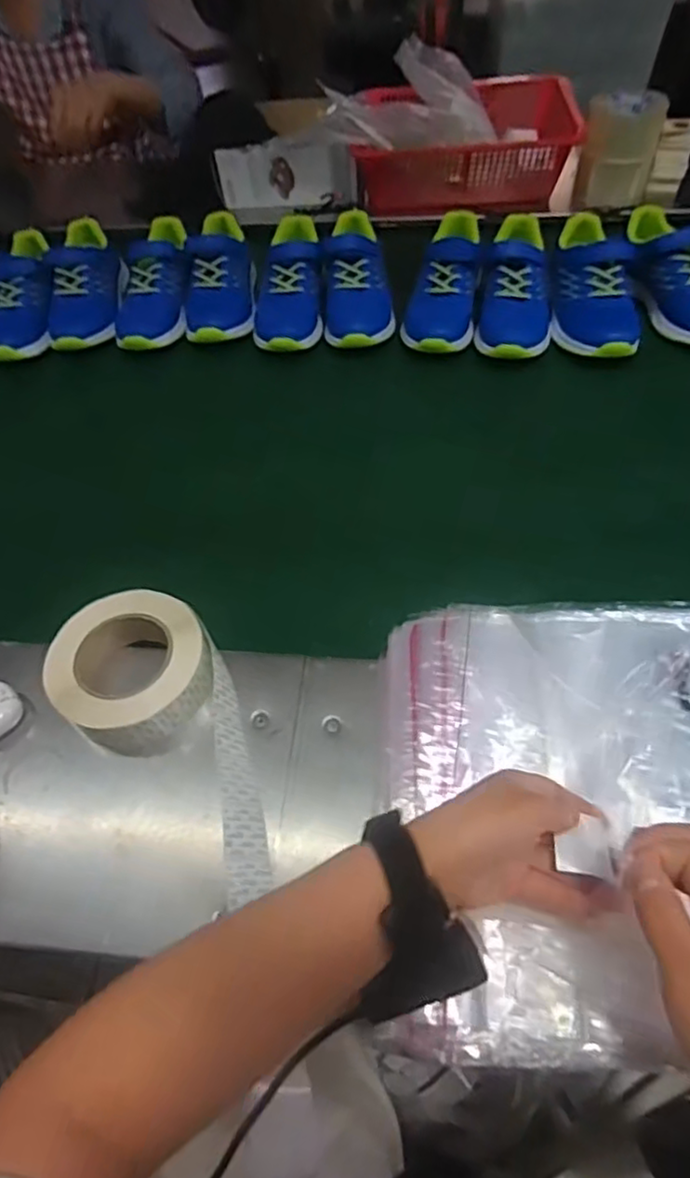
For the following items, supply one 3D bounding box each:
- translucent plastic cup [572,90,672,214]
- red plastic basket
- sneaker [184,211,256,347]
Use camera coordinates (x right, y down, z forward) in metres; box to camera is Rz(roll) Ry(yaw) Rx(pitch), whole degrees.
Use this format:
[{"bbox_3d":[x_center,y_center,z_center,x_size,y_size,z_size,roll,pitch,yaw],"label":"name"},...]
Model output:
[{"bbox_3d":[0.419,-0.672,0.994,0.109,0.126,0.129,12,56,13],"label":"translucent plastic cup"},{"bbox_3d":[0.188,-0.709,1.031,0.343,0.109,0.232,-4,54,2],"label":"red plastic basket"},{"bbox_3d":[-0.167,-0.438,0.906,0.088,0.082,0.230,0,69,5],"label":"sneaker"}]

